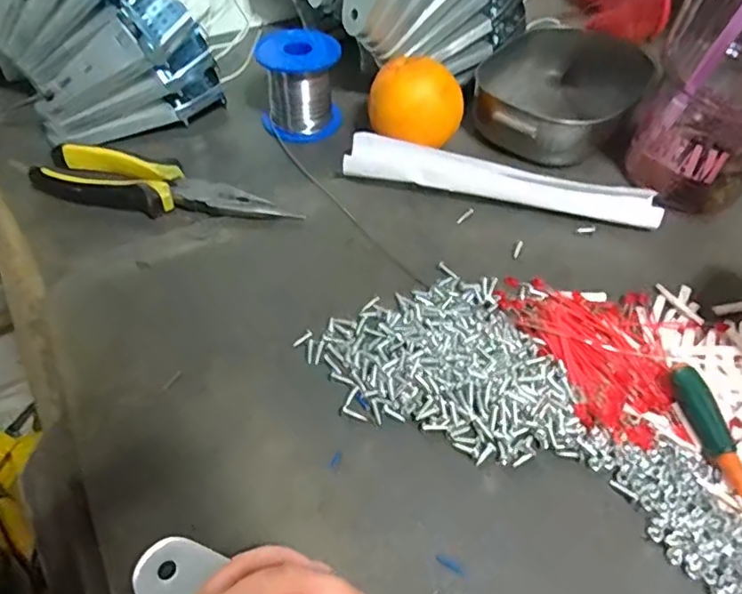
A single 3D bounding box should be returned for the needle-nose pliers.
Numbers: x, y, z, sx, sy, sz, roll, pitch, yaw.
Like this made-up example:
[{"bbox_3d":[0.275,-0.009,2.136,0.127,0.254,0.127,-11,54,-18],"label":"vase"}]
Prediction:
[{"bbox_3d":[-0.147,-0.076,0.412,0.185,0.023,0.041,10,50,7],"label":"needle-nose pliers"}]

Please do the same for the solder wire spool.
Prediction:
[{"bbox_3d":[-0.058,-0.174,0.474,0.062,0.067,0.059,-5,49,-6],"label":"solder wire spool"}]

